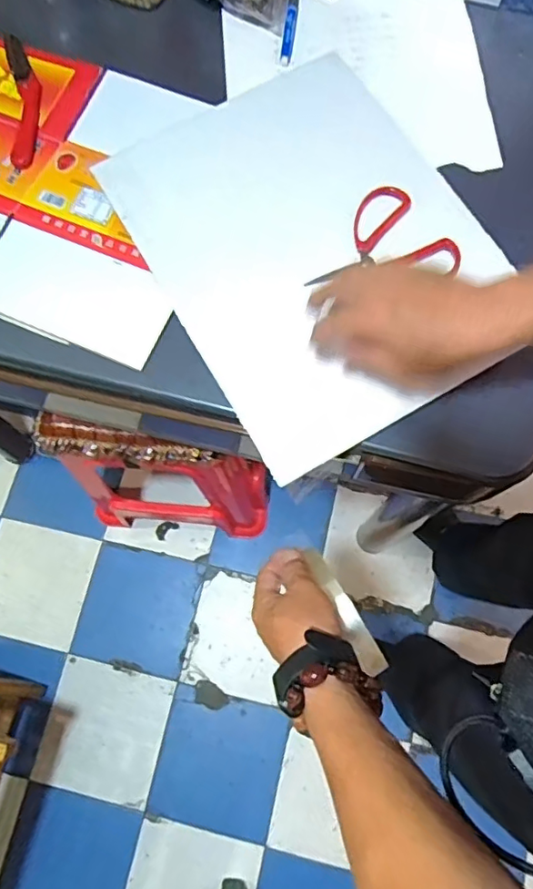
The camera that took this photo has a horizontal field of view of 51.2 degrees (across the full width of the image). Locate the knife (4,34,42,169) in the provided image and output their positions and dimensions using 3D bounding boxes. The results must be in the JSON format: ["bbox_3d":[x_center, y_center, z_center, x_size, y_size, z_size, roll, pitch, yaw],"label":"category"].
[{"bbox_3d":[-0.276,-0.395,0.632,0.036,0.015,0.195,-11,74,-2],"label":"knife"}]

